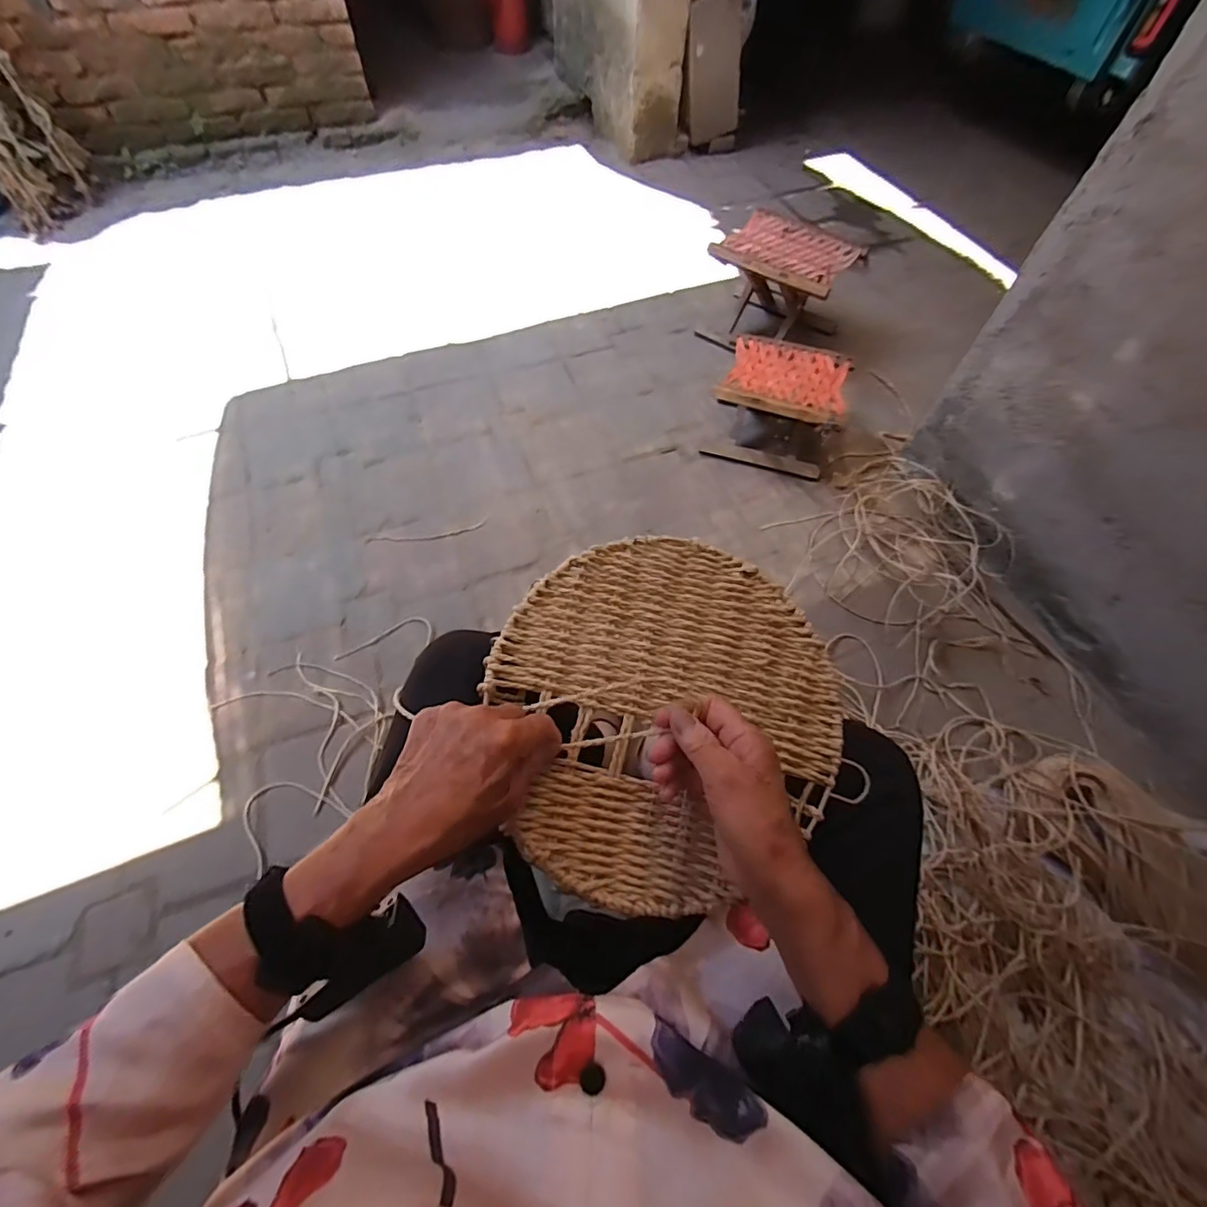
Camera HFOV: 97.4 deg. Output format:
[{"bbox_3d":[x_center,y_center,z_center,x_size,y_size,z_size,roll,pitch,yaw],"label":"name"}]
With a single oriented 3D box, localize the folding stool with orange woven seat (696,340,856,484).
[{"bbox_3d":[0.412,-0.451,1.244,0.279,0.191,0.247,25,63,12],"label":"folding stool with orange woven seat"}]

